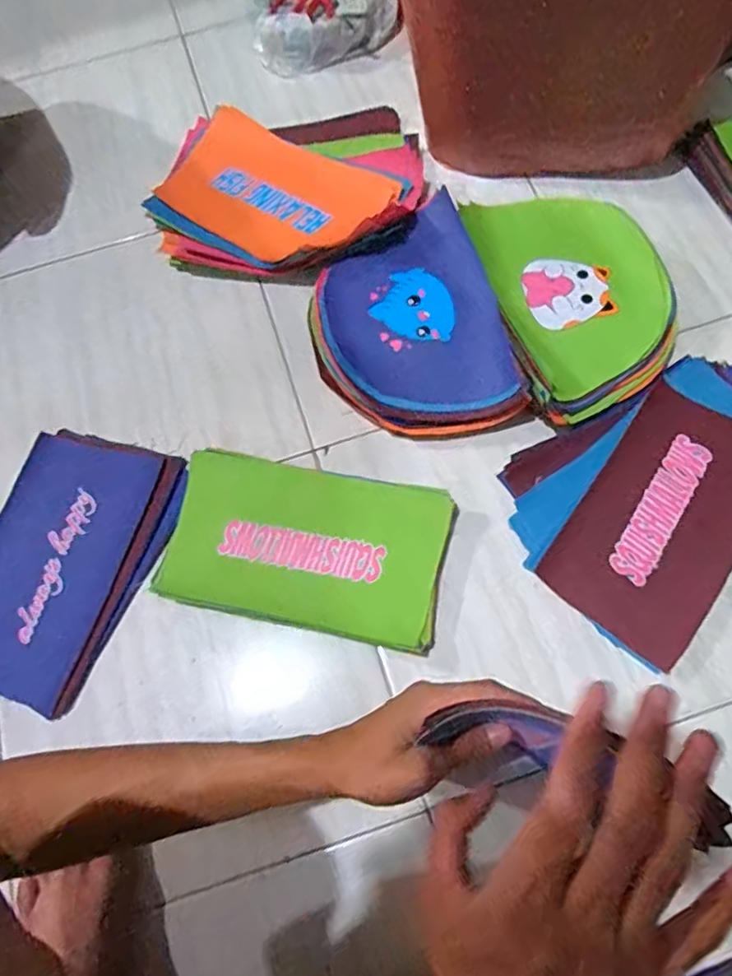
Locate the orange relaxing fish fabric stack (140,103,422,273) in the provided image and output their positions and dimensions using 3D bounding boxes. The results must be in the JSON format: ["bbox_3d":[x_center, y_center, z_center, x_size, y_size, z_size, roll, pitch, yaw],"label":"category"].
[{"bbox_3d":[-0.108,-0.403,0.805,0.368,0.072,0.272,-9,70,0],"label":"orange relaxing fish fabric stack"}]

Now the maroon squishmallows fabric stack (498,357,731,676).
[{"bbox_3d":[0.322,-0.001,0.657,0.326,0.019,0.242,-40,73,-11],"label":"maroon squishmallows fabric stack"}]

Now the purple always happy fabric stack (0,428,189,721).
[{"bbox_3d":[-0.337,0.082,0.673,0.196,0.028,0.296,19,72,10],"label":"purple always happy fabric stack"}]

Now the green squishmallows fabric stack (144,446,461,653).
[{"bbox_3d":[-0.063,0.063,0.643,0.292,0.028,0.168,10,71,7],"label":"green squishmallows fabric stack"}]

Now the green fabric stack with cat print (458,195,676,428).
[{"bbox_3d":[0.253,-0.231,0.714,0.201,0.043,0.305,-12,70,-1],"label":"green fabric stack with cat print"}]

